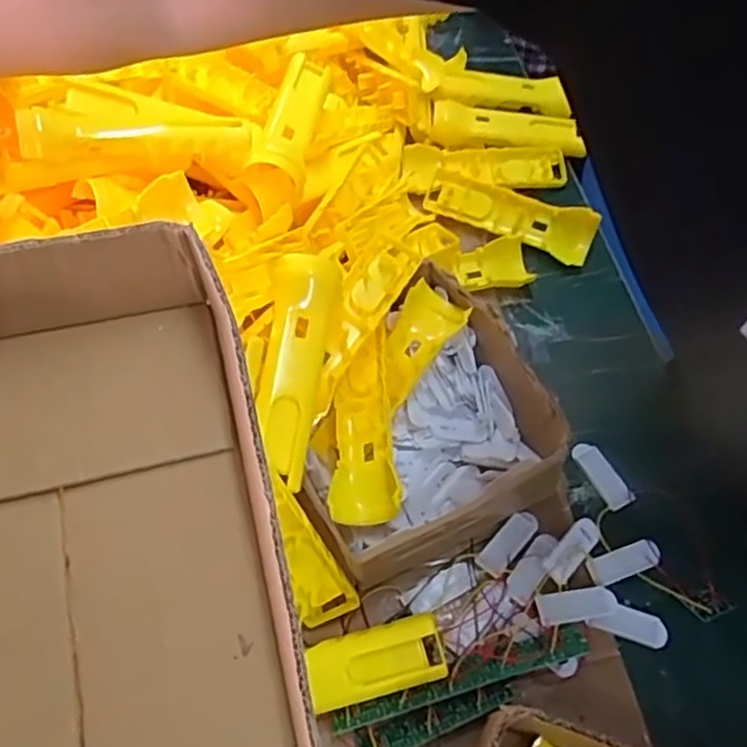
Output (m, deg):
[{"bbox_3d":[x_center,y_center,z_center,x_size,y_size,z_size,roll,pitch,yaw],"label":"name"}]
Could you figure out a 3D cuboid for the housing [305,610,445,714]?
[{"bbox_3d":[0.002,0.191,0.449,0.089,0.027,0.040,-14,61,-5],"label":"housing"}]

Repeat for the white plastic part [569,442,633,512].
[{"bbox_3d":[0.180,0.079,0.534,0.020,0.004,0.058,-26,63,-12],"label":"white plastic part"}]

